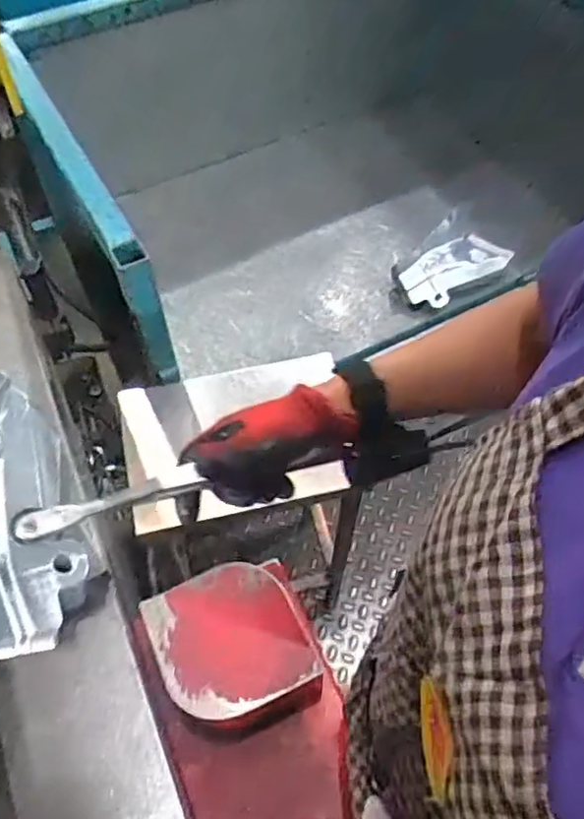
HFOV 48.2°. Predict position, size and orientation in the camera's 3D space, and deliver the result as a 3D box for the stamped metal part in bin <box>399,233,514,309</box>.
[{"bbox_3d":[0.333,-0.285,1.321,0.215,0.057,0.098,-25,60,-16],"label":"stamped metal part in bin"}]

